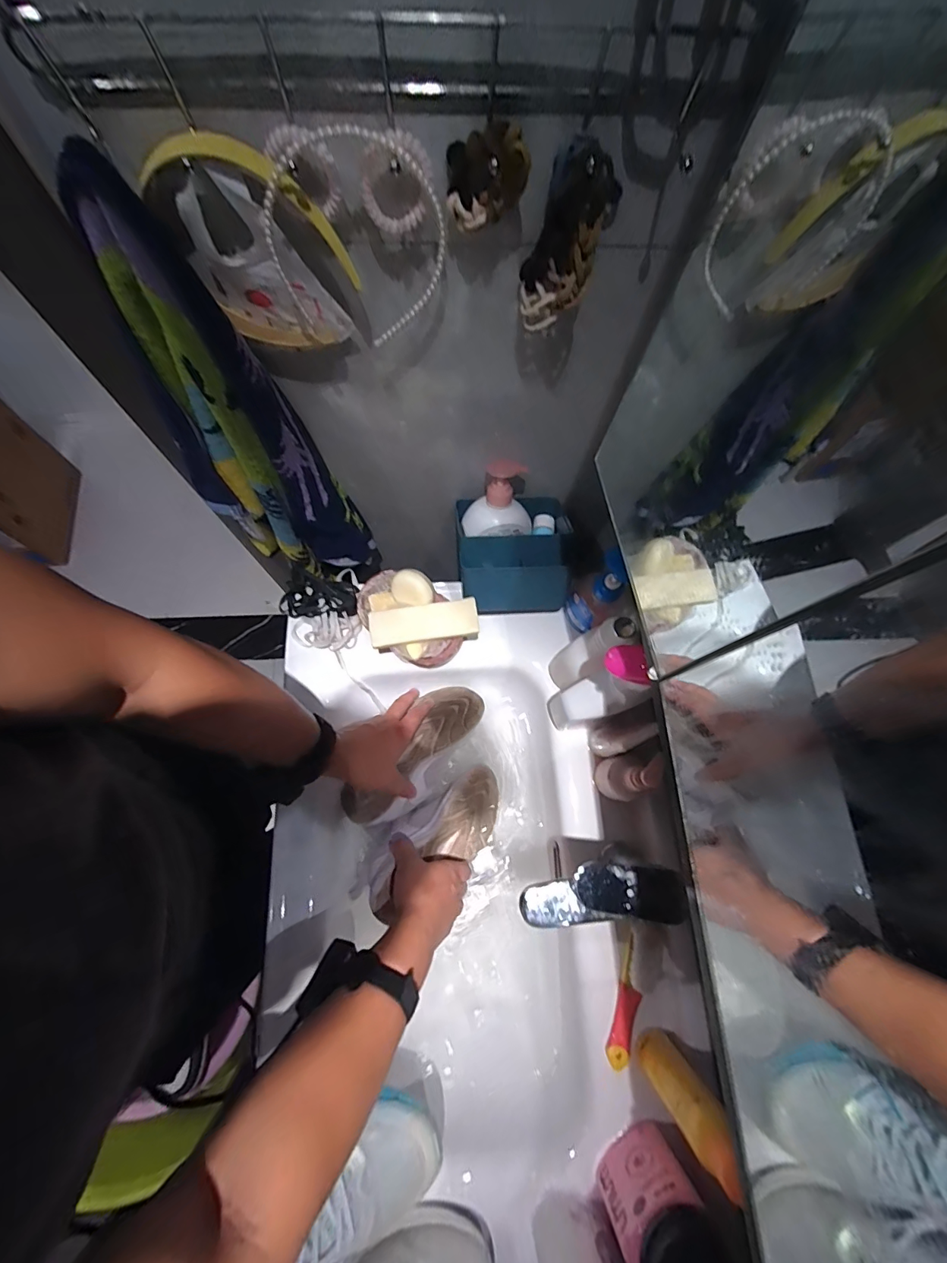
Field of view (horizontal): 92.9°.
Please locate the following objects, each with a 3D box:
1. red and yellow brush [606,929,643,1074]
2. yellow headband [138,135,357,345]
[{"bbox_3d":[0.181,0.434,0.528,0.026,0.023,0.130,15,72,2],"label":"red and yellow brush"},{"bbox_3d":[-0.156,-0.282,0.347,0.128,0.138,0.021,8,72,0],"label":"yellow headband"}]

